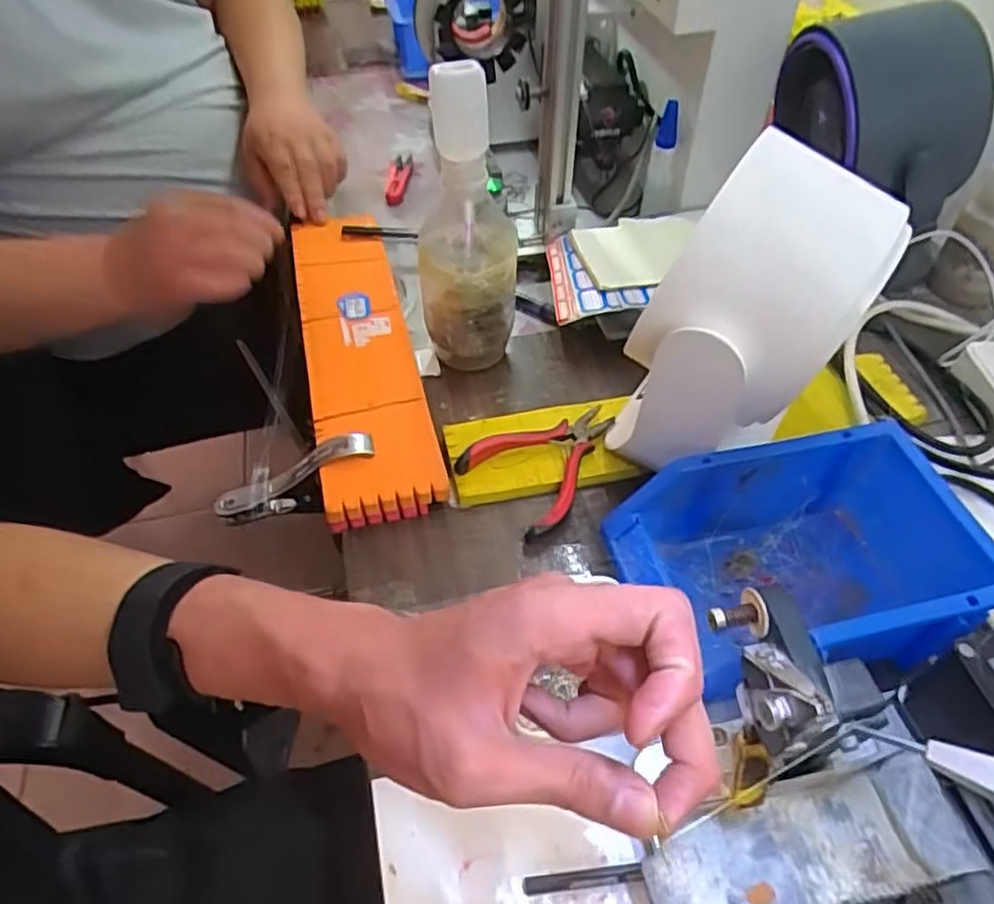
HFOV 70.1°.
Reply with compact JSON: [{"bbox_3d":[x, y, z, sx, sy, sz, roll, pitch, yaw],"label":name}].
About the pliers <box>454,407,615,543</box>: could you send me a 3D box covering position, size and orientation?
[{"bbox_3d":[0.036,0.000,0.487,0.108,0.014,0.074,-37,59,-27],"label":"pliers"}]

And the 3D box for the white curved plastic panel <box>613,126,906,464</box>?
[{"bbox_3d":[0.136,-0.060,0.416,0.116,0.205,0.093,29,55,22],"label":"white curved plastic panel"}]

